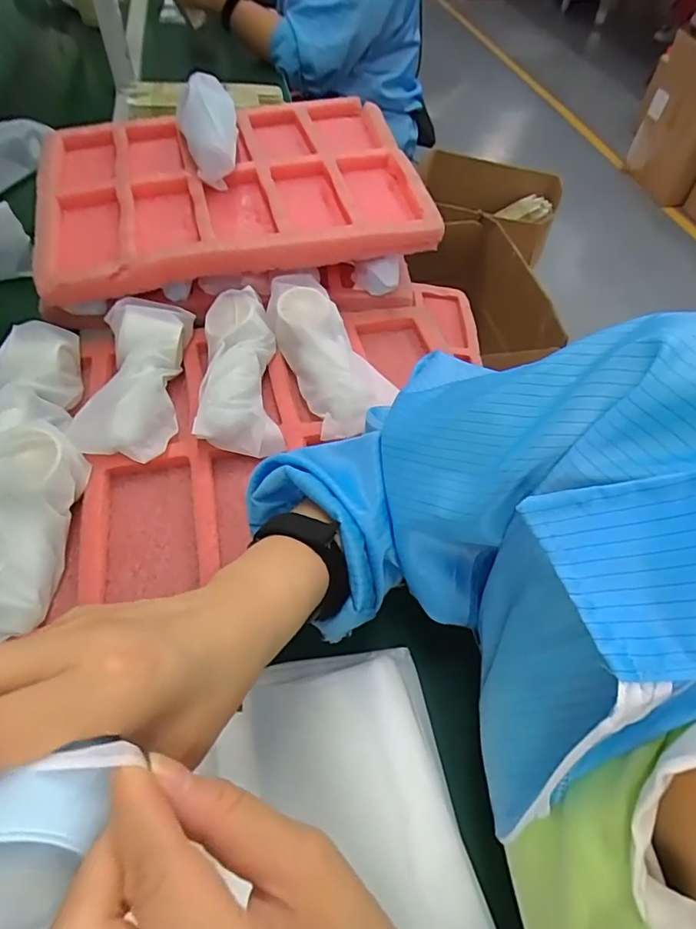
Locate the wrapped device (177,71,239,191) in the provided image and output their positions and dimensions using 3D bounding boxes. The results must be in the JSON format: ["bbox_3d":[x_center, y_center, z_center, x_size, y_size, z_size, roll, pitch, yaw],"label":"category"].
[{"bbox_3d":[-0.166,-0.398,0.608,0.067,0.056,0.166,-7,54,-9],"label":"wrapped device"}]

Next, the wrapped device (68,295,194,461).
[{"bbox_3d":[-0.205,-0.086,0.495,0.081,0.051,0.174,2,53,-2],"label":"wrapped device"}]

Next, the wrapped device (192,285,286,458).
[{"bbox_3d":[-0.106,-0.096,0.503,0.074,0.051,0.169,-3,53,-6],"label":"wrapped device"}]

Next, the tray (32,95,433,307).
[{"bbox_3d":[-0.142,-0.342,0.619,0.428,0.042,0.328,-12,55,-12],"label":"tray"}]

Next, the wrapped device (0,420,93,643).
[{"bbox_3d":[-0.251,0.045,0.395,0.061,0.065,0.165,3,53,-1],"label":"wrapped device"}]

